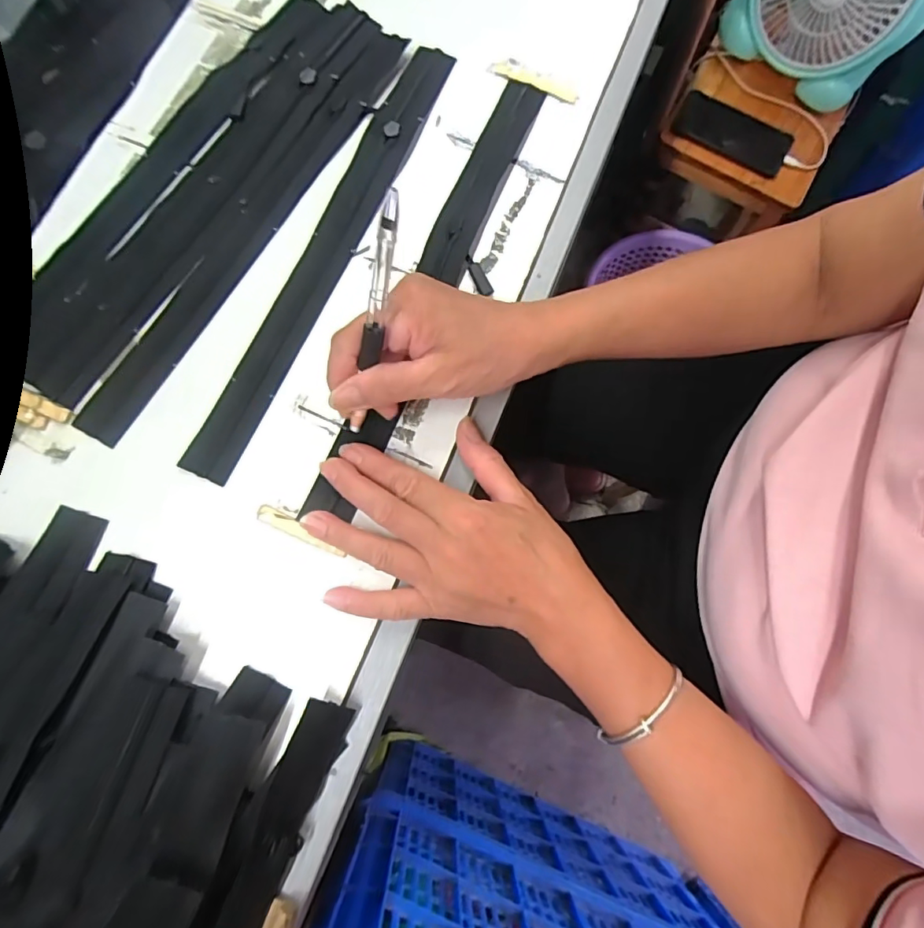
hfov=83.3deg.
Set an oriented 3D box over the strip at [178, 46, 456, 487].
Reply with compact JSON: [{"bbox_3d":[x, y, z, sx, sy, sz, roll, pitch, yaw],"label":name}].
[{"bbox_3d":[-0.140,-0.166,0.354,0.032,0.010,0.350,31,80,6],"label":"strip"}]

